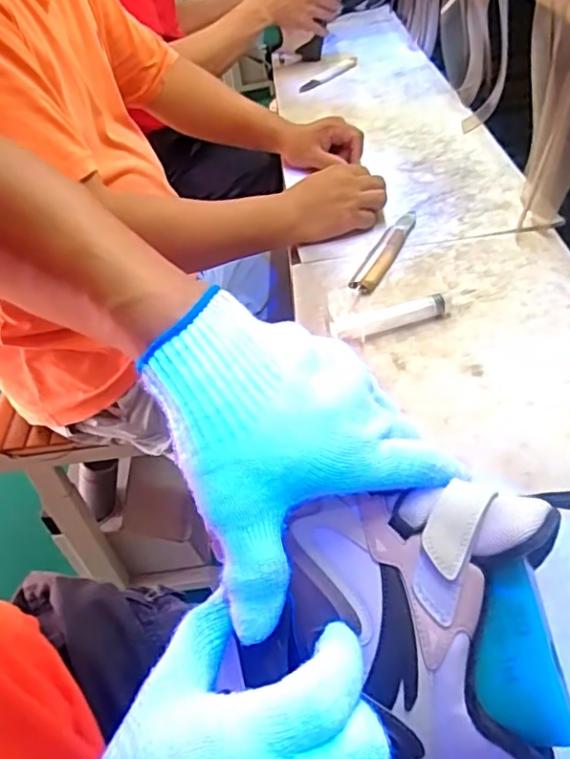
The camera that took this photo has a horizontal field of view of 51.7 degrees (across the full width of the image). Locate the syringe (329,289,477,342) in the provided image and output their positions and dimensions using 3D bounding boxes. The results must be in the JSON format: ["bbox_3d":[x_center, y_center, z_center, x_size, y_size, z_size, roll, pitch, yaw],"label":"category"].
[{"bbox_3d":[0.116,-0.066,0.568,0.147,0.017,0.021,-19,44,-9],"label":"syringe"}]

